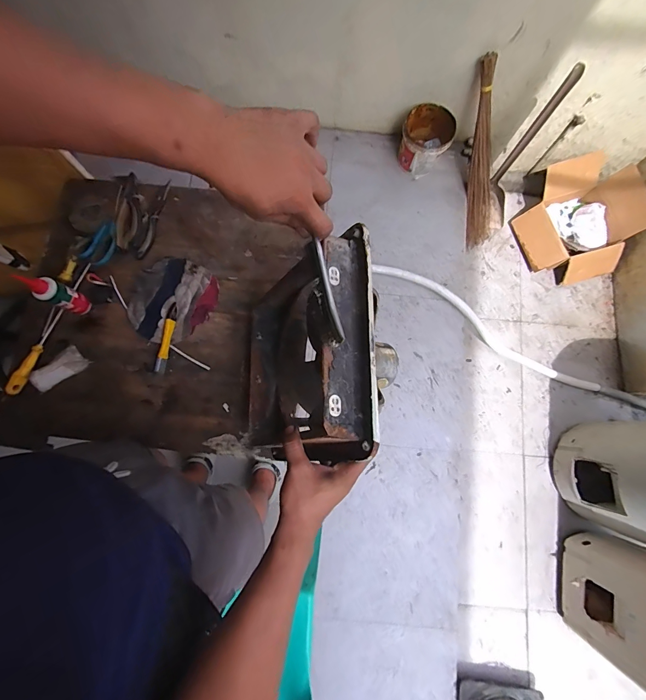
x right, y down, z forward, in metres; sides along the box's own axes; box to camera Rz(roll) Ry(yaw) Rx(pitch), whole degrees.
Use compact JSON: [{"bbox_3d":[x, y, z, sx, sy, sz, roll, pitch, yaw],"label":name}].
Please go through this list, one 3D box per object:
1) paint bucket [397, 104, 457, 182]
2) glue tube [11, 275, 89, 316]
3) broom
[{"bbox_3d":[0.429,-0.873,1.504,0.203,0.189,0.203,0,80,0],"label":"paint bucket"},{"bbox_3d":[-0.492,-0.103,0.656,0.034,0.150,0.040,23,80,4],"label":"glue tube"},{"bbox_3d":[0.650,-0.785,1.469,0.135,0.703,0.064,-27,46,-5],"label":"broom"}]

